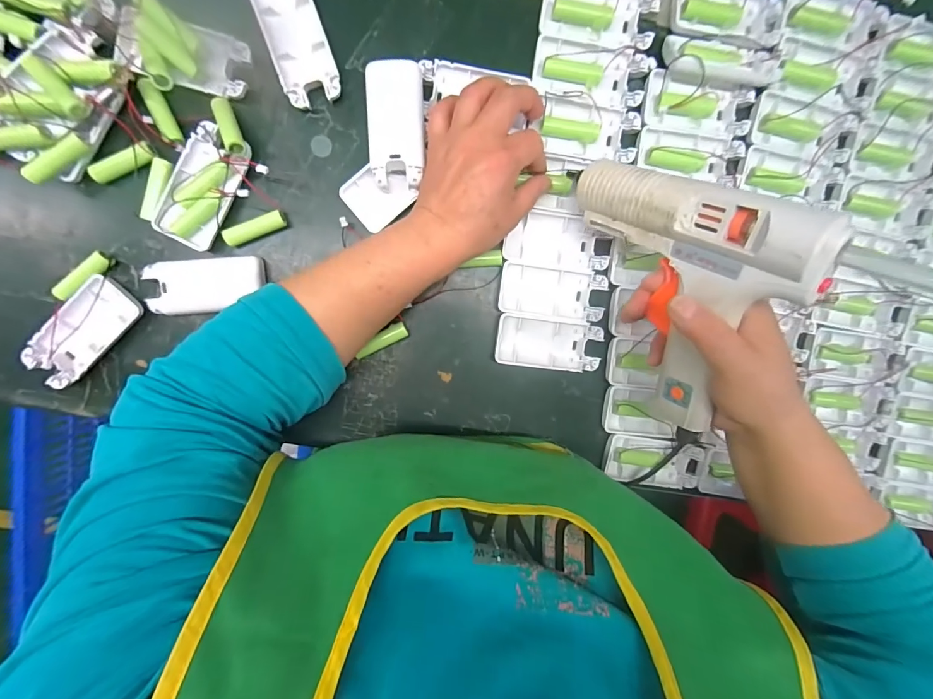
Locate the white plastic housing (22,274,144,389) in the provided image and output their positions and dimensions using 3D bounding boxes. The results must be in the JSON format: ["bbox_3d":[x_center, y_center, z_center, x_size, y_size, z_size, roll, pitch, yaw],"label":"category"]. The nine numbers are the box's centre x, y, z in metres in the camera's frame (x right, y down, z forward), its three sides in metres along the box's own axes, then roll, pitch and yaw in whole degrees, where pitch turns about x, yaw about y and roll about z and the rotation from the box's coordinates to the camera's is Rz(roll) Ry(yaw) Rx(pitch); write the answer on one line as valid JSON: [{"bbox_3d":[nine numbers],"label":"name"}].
[{"bbox_3d":[-0.310,-0.015,0.328,0.093,0.016,0.045,-43,99,2],"label":"white plastic housing"}]

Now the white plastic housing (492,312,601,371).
[{"bbox_3d":[0.073,-0.005,0.367,0.093,0.012,0.044,6,97,-5],"label":"white plastic housing"}]

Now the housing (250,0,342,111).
[{"bbox_3d":[-0.132,-0.240,0.316,0.043,0.014,0.093,-19,99,-2],"label":"housing"}]

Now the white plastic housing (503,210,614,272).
[{"bbox_3d":[0.081,-0.097,0.359,0.089,0.016,0.045,8,97,-6],"label":"white plastic housing"}]

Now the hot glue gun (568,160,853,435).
[{"bbox_3d":[0.165,-0.053,0.270,0.046,0.136,0.202,-20,90,-30],"label":"hot glue gun"}]

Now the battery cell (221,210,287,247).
[{"bbox_3d":[-0.174,-0.099,0.335,0.049,0.014,0.013,-23,99,-1],"label":"battery cell"}]

